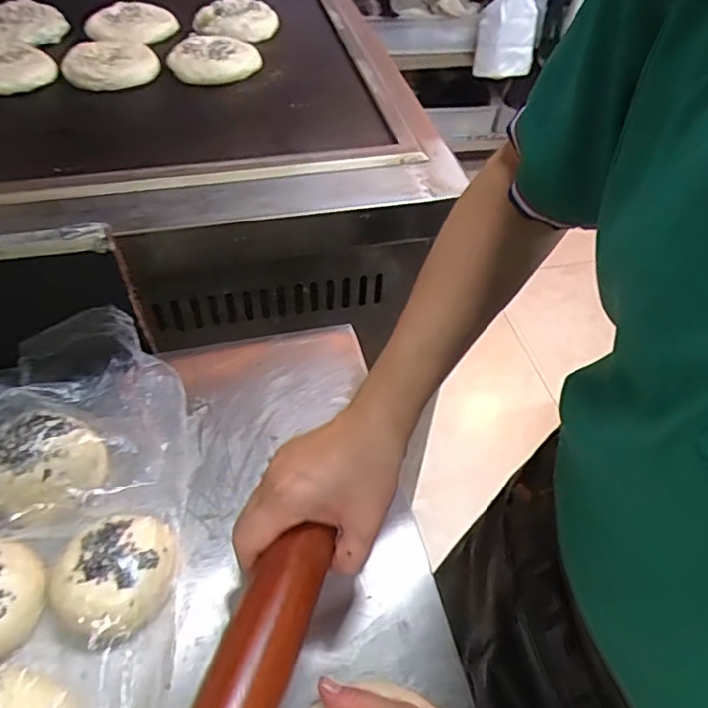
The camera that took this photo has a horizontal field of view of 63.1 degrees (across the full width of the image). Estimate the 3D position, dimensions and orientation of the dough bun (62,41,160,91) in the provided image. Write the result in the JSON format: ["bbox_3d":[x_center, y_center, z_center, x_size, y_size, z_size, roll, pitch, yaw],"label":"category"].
[{"bbox_3d":[-0.349,-0.420,0.828,0.125,0.016,0.127,-14,52,-17],"label":"dough bun"}]

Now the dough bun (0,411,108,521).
[{"bbox_3d":[-0.243,0.087,0.453,0.088,0.041,0.081,3,49,-3],"label":"dough bun"}]

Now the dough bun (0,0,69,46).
[{"bbox_3d":[-0.538,-0.532,0.926,0.137,0.021,0.167,-20,54,-21],"label":"dough bun"}]

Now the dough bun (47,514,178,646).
[{"bbox_3d":[-0.168,0.157,0.406,0.073,0.040,0.088,27,52,17],"label":"dough bun"}]

